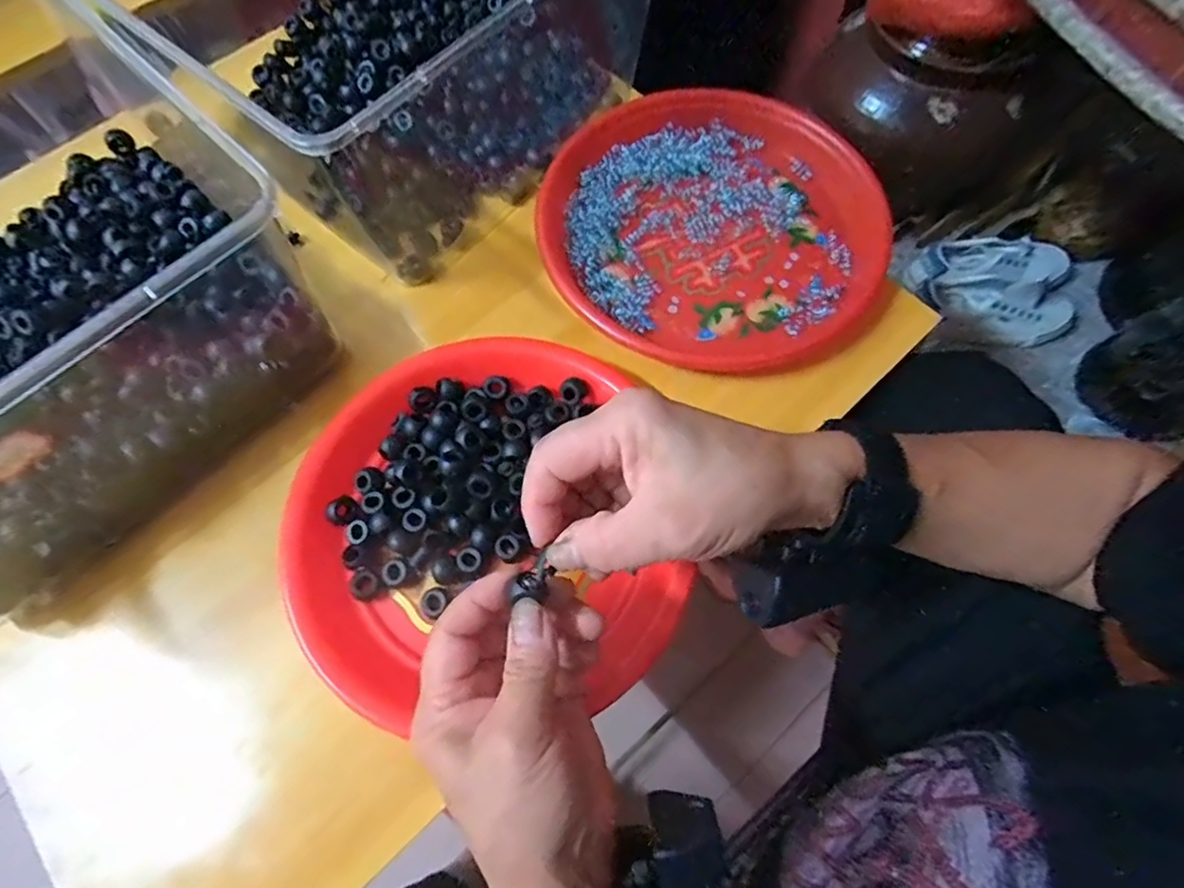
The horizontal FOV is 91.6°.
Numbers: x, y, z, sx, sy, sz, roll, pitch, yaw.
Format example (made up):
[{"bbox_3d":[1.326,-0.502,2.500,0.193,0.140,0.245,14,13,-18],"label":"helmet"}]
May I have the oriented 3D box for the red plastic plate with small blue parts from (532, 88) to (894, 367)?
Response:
[{"bbox_3d":[0.083,-0.160,0.412,0.235,0.026,0.220,-1,68,2],"label":"red plastic plate with small blue parts"}]

